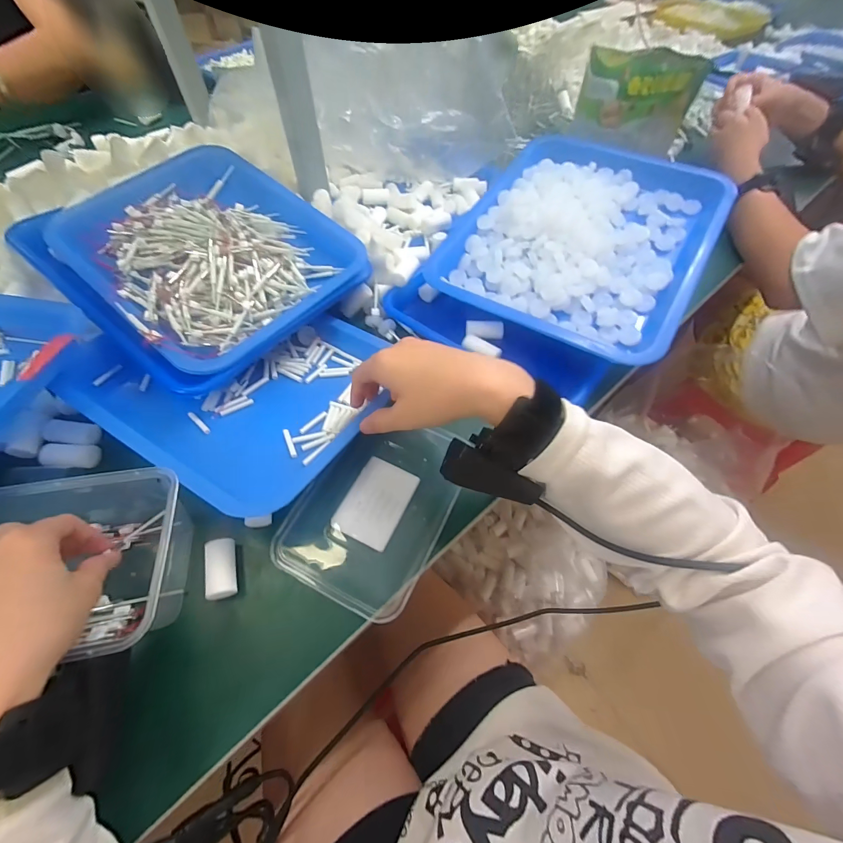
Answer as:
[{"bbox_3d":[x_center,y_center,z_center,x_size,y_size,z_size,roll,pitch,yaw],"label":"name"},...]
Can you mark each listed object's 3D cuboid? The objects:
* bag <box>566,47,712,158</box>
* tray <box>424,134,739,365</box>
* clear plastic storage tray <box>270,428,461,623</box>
[{"bbox_3d":[0.292,-0.432,0.500,0.152,0.102,0.022,10,57,-4],"label":"bag"},{"bbox_3d":[0.198,-0.231,0.446,0.262,0.054,0.338,30,62,16],"label":"tray"},{"bbox_3d":[-0.039,0.072,0.321,0.117,0.014,0.157,23,60,13],"label":"clear plastic storage tray"}]

